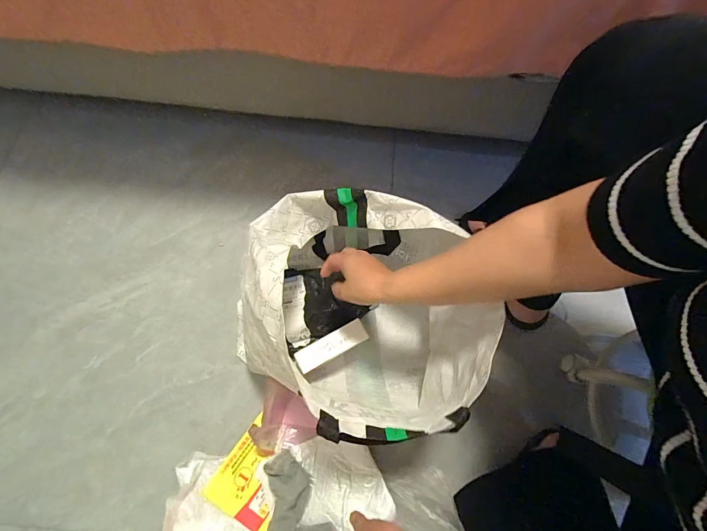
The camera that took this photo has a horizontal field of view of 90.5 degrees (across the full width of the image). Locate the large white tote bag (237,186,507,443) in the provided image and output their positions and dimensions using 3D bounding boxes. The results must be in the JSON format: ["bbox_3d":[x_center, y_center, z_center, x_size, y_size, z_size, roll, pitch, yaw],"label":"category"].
[{"bbox_3d":[0.012,0.059,0.536,0.319,0.263,0.321,1,73,-1],"label":"large white tote bag"}]

